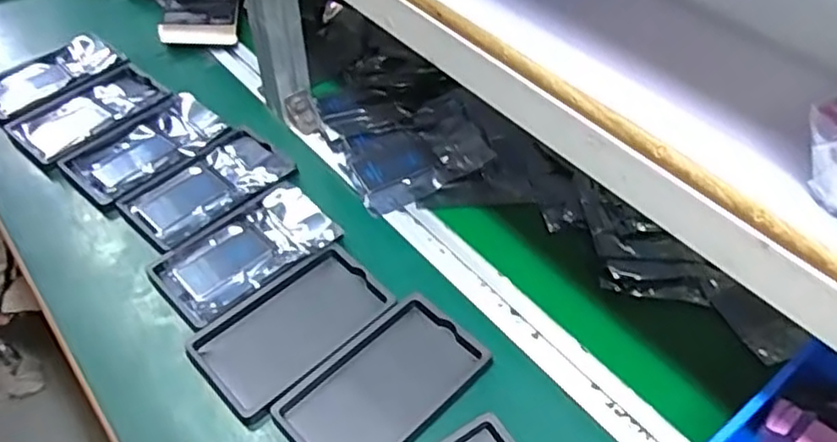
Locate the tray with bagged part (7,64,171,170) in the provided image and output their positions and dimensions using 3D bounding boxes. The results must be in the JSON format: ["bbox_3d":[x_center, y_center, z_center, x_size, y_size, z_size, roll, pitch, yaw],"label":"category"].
[{"bbox_3d":[-0.372,-0.120,0.755,0.092,0.021,0.155,33,55,26],"label":"tray with bagged part"}]

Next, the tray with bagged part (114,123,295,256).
[{"bbox_3d":[-0.214,-0.035,0.678,0.158,0.014,0.094,-34,57,-28],"label":"tray with bagged part"}]

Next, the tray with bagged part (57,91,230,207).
[{"bbox_3d":[-0.295,-0.082,0.716,0.102,0.024,0.155,36,56,27],"label":"tray with bagged part"}]

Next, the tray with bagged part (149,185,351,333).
[{"bbox_3d":[-0.161,0.026,0.618,0.158,0.019,0.095,-32,56,-26],"label":"tray with bagged part"}]

